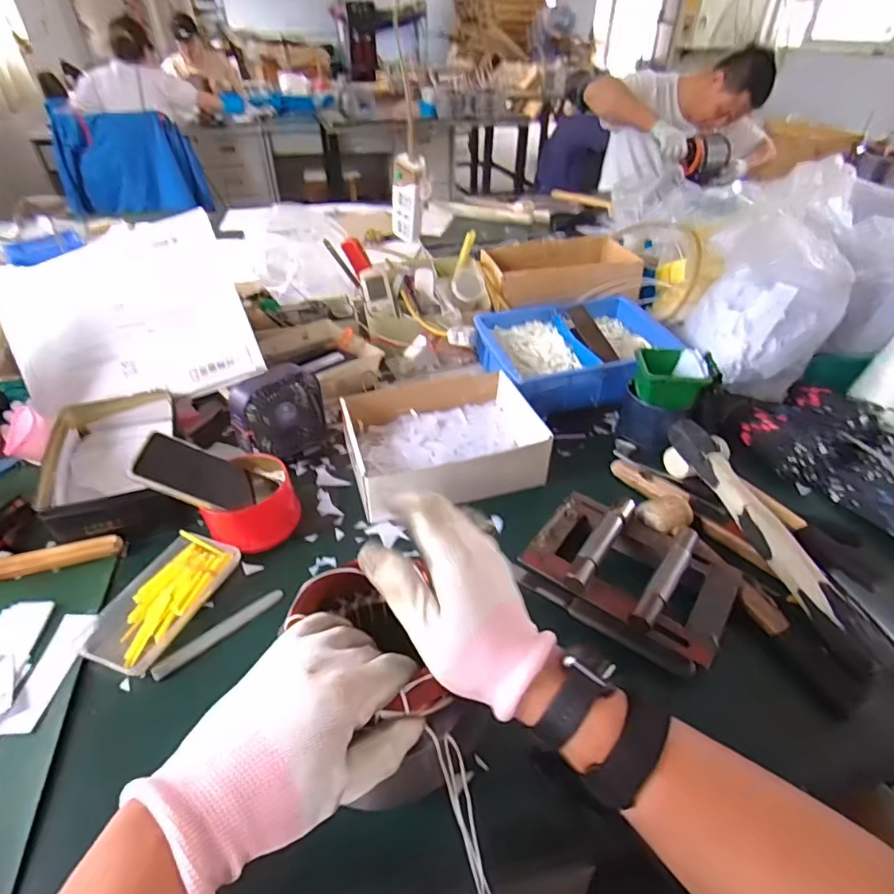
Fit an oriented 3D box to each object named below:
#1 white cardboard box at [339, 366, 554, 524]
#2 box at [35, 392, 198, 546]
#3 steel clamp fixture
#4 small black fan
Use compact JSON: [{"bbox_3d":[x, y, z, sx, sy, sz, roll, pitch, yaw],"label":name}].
[{"bbox_3d":[-0.004,-0.017,0.693,0.252,0.066,0.215,-9,41,-11],"label":"white cardboard box"},{"bbox_3d":[-0.420,0.015,0.657,0.149,0.047,0.249,-17,43,-20],"label":"box"},{"bbox_3d":[0.193,0.125,0.542,0.198,0.046,0.144,28,47,28],"label":"steel clamp fixture"},{"bbox_3d":[-0.228,-0.042,0.703,0.040,0.124,0.124,-1,27,45],"label":"small black fan"}]

